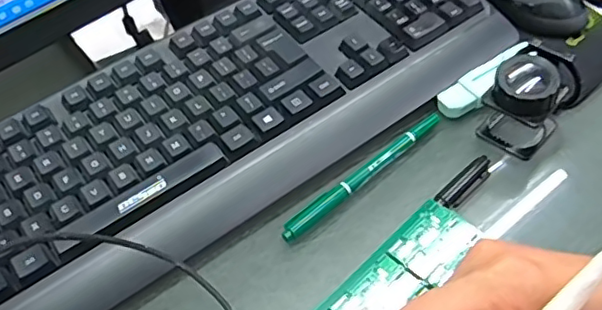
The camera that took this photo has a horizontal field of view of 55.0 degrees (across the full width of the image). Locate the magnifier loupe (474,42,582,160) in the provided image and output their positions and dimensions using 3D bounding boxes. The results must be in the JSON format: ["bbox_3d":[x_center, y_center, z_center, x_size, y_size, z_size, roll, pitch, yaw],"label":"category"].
[{"bbox_3d":[0.152,-0.040,0.383,0.066,0.057,0.044,-39,59,-24],"label":"magnifier loupe"}]

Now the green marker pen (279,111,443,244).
[{"bbox_3d":[0.043,0.011,0.383,0.142,0.011,0.013,-35,57,-21],"label":"green marker pen"}]

